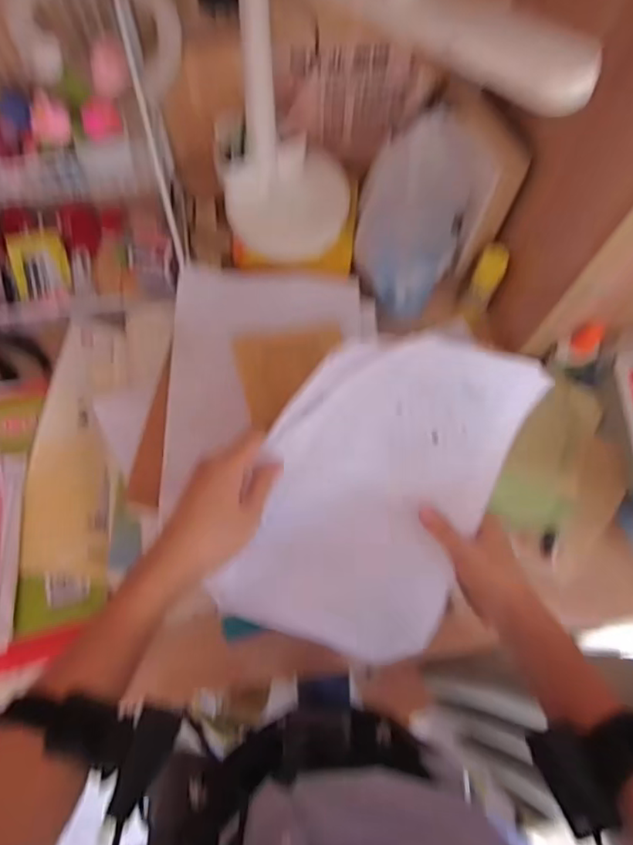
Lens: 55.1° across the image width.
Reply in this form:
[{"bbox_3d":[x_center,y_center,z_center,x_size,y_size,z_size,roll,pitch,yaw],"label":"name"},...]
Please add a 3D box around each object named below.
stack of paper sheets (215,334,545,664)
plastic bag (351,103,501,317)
[{"bbox_3d":[0.054,0.058,0.479,0.195,0.112,0.289,24,90,-5],"label":"stack of paper sheets"},{"bbox_3d":[0.109,-0.225,0.643,0.101,0.210,0.118,33,74,9],"label":"plastic bag"}]

